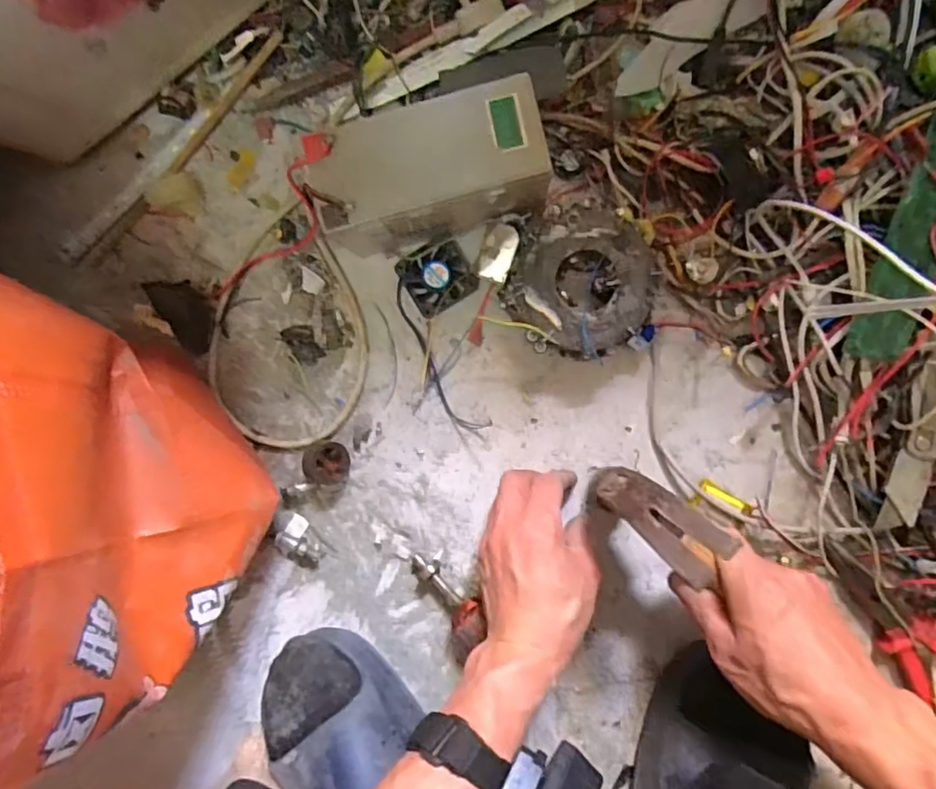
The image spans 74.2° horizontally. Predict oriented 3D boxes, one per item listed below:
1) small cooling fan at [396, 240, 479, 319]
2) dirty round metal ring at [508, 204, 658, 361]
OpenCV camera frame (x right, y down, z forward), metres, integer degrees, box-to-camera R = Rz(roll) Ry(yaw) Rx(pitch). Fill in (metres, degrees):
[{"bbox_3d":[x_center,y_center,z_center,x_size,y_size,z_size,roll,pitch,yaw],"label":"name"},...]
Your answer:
[{"bbox_3d":[-0.023,-0.090,0.473,0.050,0.009,0.048,-31,90,6],"label":"small cooling fan"},{"bbox_3d":[0.085,-0.080,0.443,0.097,0.025,0.100,0,93,5],"label":"dirty round metal ring"}]

